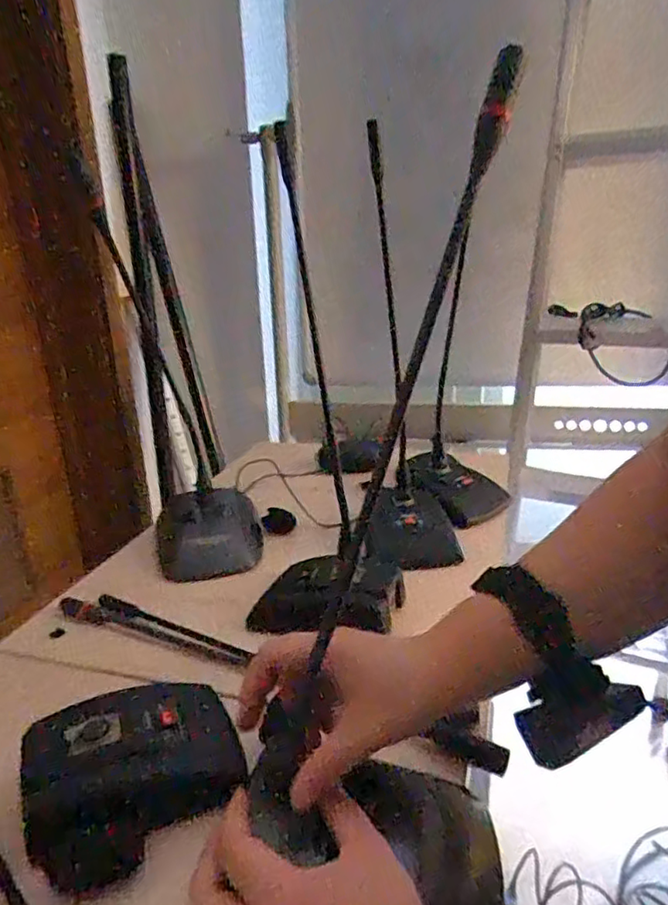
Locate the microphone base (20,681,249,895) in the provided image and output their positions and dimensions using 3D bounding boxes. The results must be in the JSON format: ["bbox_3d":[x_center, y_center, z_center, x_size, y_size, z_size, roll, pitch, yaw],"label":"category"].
[{"bbox_3d":[-0.126,0.202,0.385,0.130,0.045,0.113,-12,21,-24],"label":"microphone base"}]

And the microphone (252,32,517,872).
[{"bbox_3d":[0.032,0.000,0.305,0.024,0.413,0.049,15,4,-40],"label":"microphone"}]

